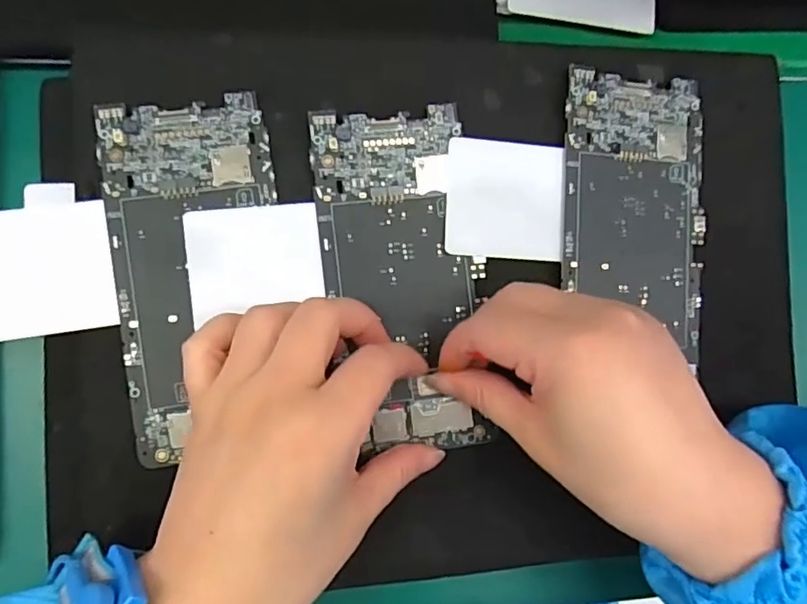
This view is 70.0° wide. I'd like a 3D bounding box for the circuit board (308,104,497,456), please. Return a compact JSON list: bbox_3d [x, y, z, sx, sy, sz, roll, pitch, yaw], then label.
[{"bbox_3d":[0.003,-0.010,0.263,0.069,0.007,0.154,-11,90,-4],"label":"circuit board"}]

